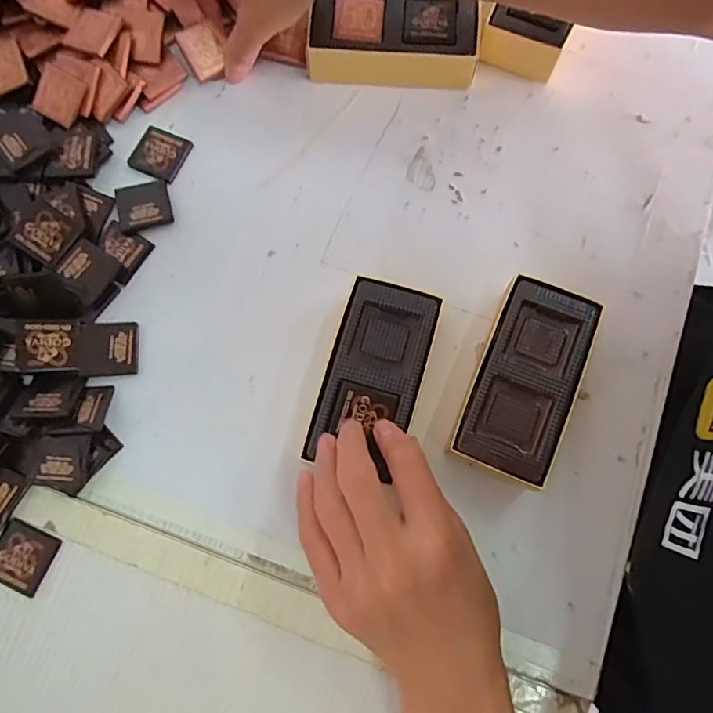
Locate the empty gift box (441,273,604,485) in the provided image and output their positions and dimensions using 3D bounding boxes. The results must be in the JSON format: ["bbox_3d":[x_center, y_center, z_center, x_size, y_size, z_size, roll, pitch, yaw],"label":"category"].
[{"bbox_3d":[0.098,0.015,0.314,0.056,0.031,0.113,22,78,5],"label":"empty gift box"}]

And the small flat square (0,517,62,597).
[{"bbox_3d":[-0.194,0.116,0.308,0.034,0.004,0.033,24,78,5],"label":"small flat square"}]

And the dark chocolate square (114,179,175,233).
[{"bbox_3d":[-0.143,-0.102,0.356,0.034,0.006,0.034,-17,78,-4],"label":"dark chocolate square"}]

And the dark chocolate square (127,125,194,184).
[{"bbox_3d":[-0.135,-0.140,0.363,0.036,0.004,0.034,23,78,5],"label":"dark chocolate square"}]

